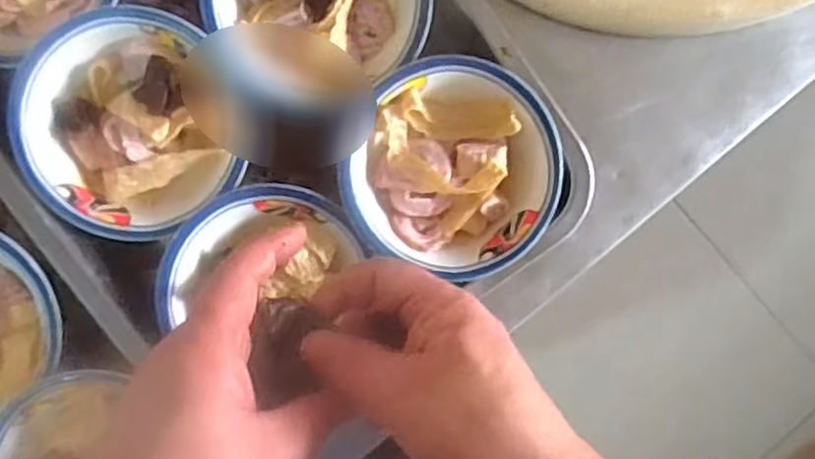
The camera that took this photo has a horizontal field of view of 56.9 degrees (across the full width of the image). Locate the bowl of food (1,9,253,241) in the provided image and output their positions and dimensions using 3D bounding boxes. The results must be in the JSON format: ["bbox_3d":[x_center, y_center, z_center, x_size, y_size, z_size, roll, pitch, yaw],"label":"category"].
[{"bbox_3d":[-0.166,-0.057,0.442,0.113,0.045,0.122,0,94,-4],"label":"bowl of food"}]

